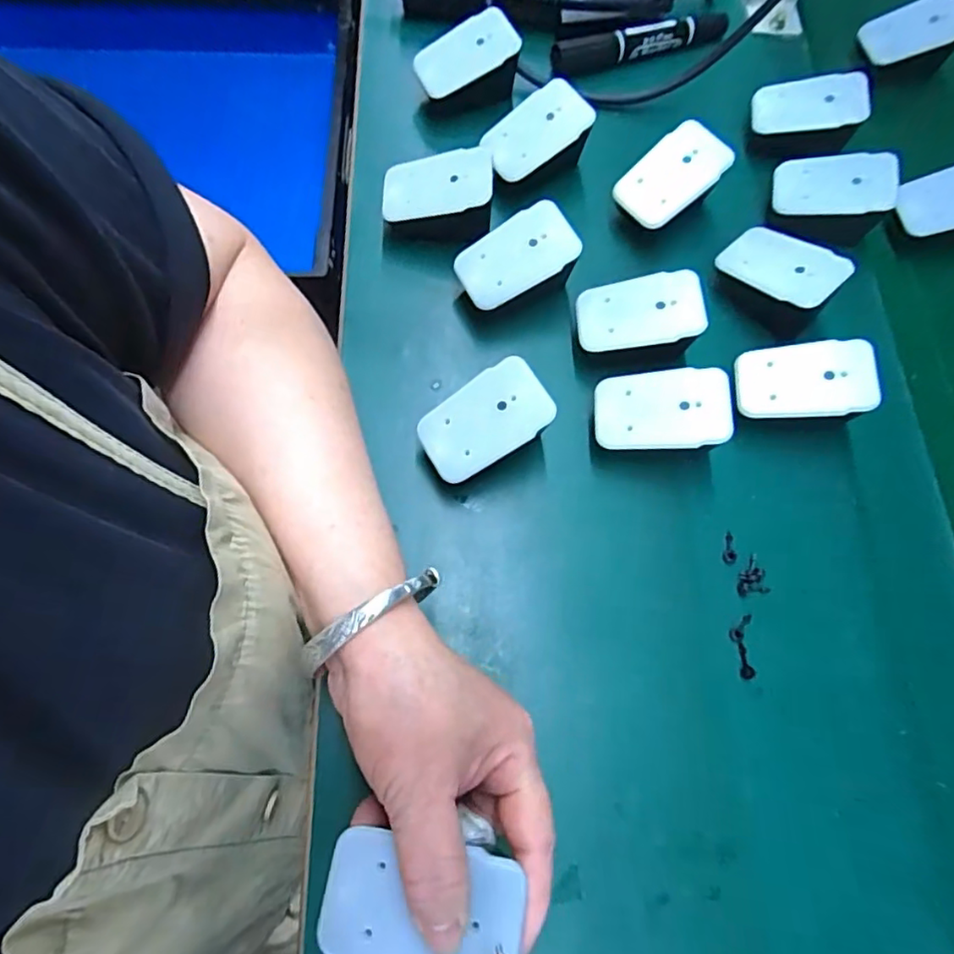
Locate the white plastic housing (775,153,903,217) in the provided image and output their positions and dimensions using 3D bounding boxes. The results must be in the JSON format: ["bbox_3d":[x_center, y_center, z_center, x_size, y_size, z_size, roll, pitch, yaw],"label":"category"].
[{"bbox_3d":[0.224,-0.183,0.382,0.069,0.014,0.039,3,80,23],"label":"white plastic housing"}]

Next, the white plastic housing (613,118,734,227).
[{"bbox_3d":[0.122,-0.188,0.379,0.066,0.012,0.041,-42,88,8],"label":"white plastic housing"}]

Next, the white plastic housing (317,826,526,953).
[{"bbox_3d":[-0.020,0.152,0.211,0.068,0.005,0.044,5,73,3],"label":"white plastic housing"}]

